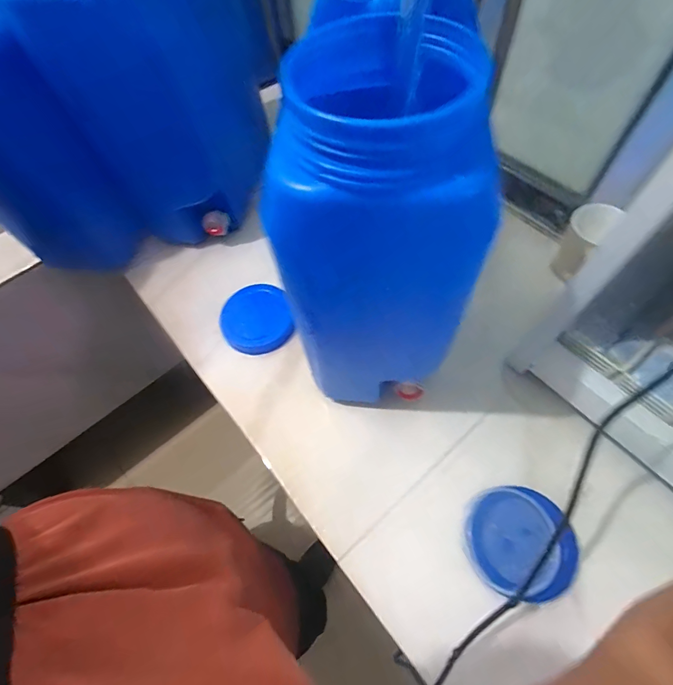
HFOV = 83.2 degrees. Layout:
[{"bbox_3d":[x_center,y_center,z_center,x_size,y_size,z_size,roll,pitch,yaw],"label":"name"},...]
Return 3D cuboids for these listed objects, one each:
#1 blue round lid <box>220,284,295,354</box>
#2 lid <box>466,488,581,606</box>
[{"bbox_3d":[-0.126,-0.039,0.603,0.110,0.029,0.114,-2,63,3],"label":"blue round lid"},{"bbox_3d":[0.206,0.225,0.428,0.110,0.018,0.111,-2,63,3],"label":"lid"}]

